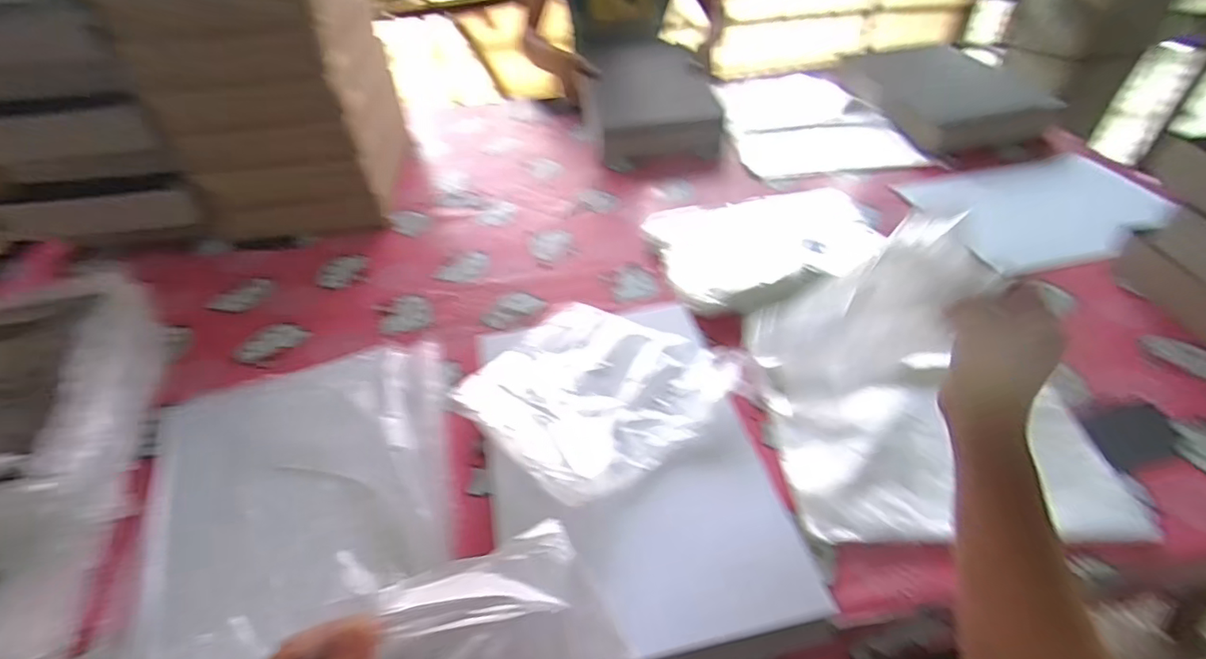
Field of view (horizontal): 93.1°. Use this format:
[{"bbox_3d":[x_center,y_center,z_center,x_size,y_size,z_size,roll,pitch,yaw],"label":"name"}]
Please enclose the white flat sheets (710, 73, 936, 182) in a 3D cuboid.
[{"bbox_3d":[0.419,-0.435,1.194,0.328,0.037,0.461,-4,44,-2],"label":"white flat sheets"}]

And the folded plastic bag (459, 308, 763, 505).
[{"bbox_3d":[-0.012,0.049,0.600,0.245,0.046,0.233,-33,52,-29],"label":"folded plastic bag"}]

